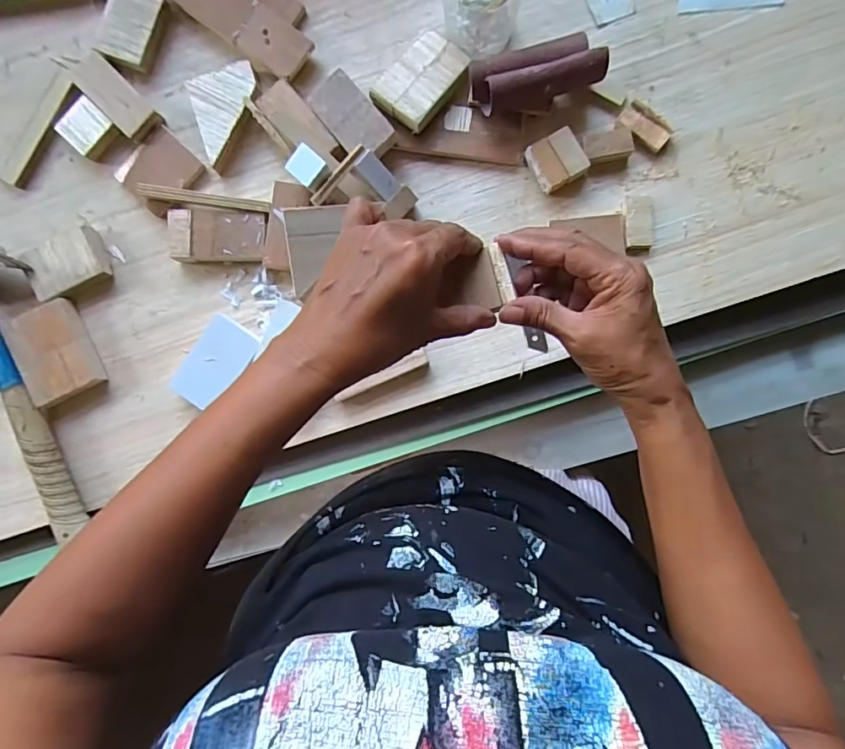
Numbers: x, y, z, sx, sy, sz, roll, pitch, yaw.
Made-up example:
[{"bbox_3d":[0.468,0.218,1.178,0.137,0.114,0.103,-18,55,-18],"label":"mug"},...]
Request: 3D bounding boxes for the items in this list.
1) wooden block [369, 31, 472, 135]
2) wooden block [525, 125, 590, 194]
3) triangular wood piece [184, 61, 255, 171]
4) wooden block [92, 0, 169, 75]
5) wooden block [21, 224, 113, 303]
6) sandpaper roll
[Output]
[{"bbox_3d":[-0.001,-0.257,0.438,0.053,0.023,0.081,40,91,1],"label":"wooden block"},{"bbox_3d":[0.117,-0.186,0.433,0.042,0.019,0.042,-29,89,1],"label":"wooden block"},{"bbox_3d":[-0.172,-0.231,0.445,0.059,0.014,0.084,-15,90,1],"label":"triangular wood piece"},{"bbox_3d":[-0.264,-0.313,0.448,0.054,0.013,0.065,19,90,1],"label":"wooden block"},{"bbox_3d":[-0.323,-0.101,0.453,0.067,0.018,0.055,-22,89,1],"label":"wooden block"},{"bbox_3d":[0.094,-0.251,0.418,0.102,0.042,0.050,-21,89,1],"label":"sandpaper roll"}]

